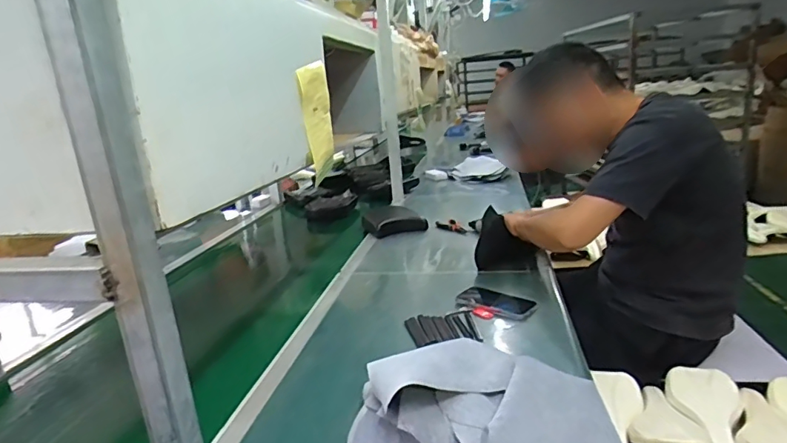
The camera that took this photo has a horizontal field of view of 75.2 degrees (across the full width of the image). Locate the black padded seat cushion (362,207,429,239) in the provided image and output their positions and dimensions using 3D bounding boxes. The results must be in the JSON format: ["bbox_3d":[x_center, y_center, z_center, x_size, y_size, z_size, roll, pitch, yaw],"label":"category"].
[{"bbox_3d":[-0.004,0.002,1.756,0.193,0.057,0.222,-9,16,-18],"label":"black padded seat cushion"}]

